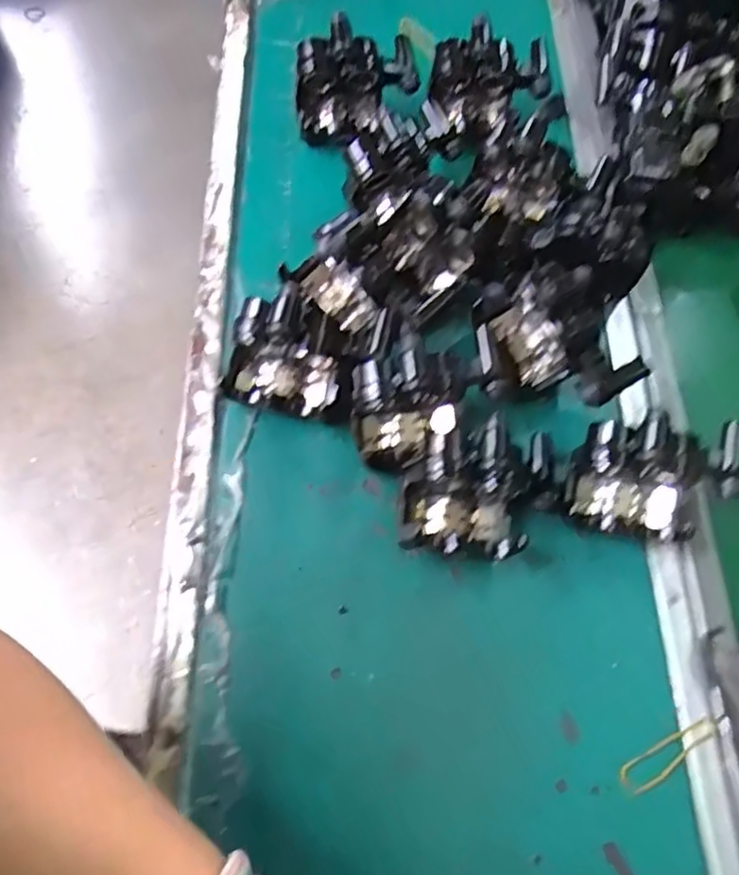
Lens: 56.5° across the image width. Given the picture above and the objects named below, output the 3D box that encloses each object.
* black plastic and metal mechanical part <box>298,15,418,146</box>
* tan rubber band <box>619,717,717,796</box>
[{"bbox_3d":[-0.009,-0.267,0.513,0.100,0.075,0.049,-18,67,-11],"label":"black plastic and metal mechanical part"},{"bbox_3d":[0.156,0.164,0.356,0.060,0.004,0.015,-25,68,-14],"label":"tan rubber band"}]

